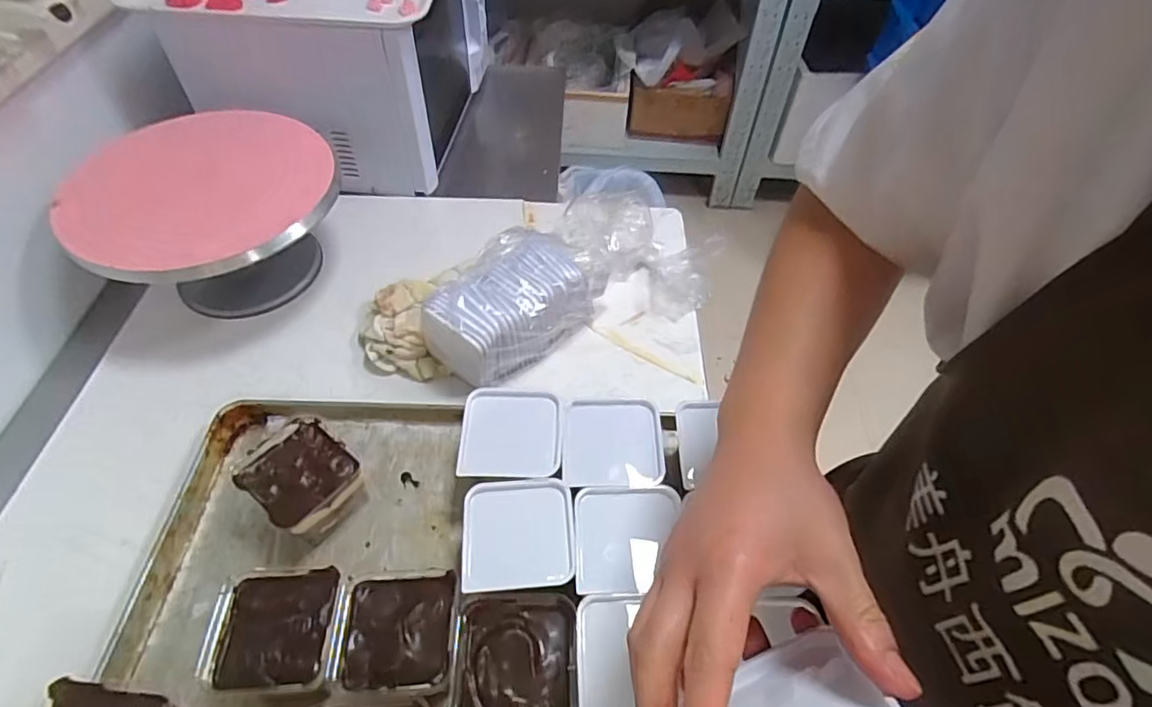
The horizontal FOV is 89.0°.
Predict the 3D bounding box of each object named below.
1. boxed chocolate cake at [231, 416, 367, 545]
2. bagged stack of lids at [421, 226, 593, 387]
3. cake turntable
[{"bbox_3d":[-0.260,0.124,0.565,0.098,0.066,0.087,33,57,21],"label":"boxed chocolate cake"},{"bbox_3d":[-0.079,-0.052,0.696,0.188,0.111,0.112,-32,60,-24],"label":"bagged stack of lids"},{"bbox_3d":[-0.426,-0.150,0.731,0.242,0.172,0.291,35,58,22],"label":"cake turntable"}]

